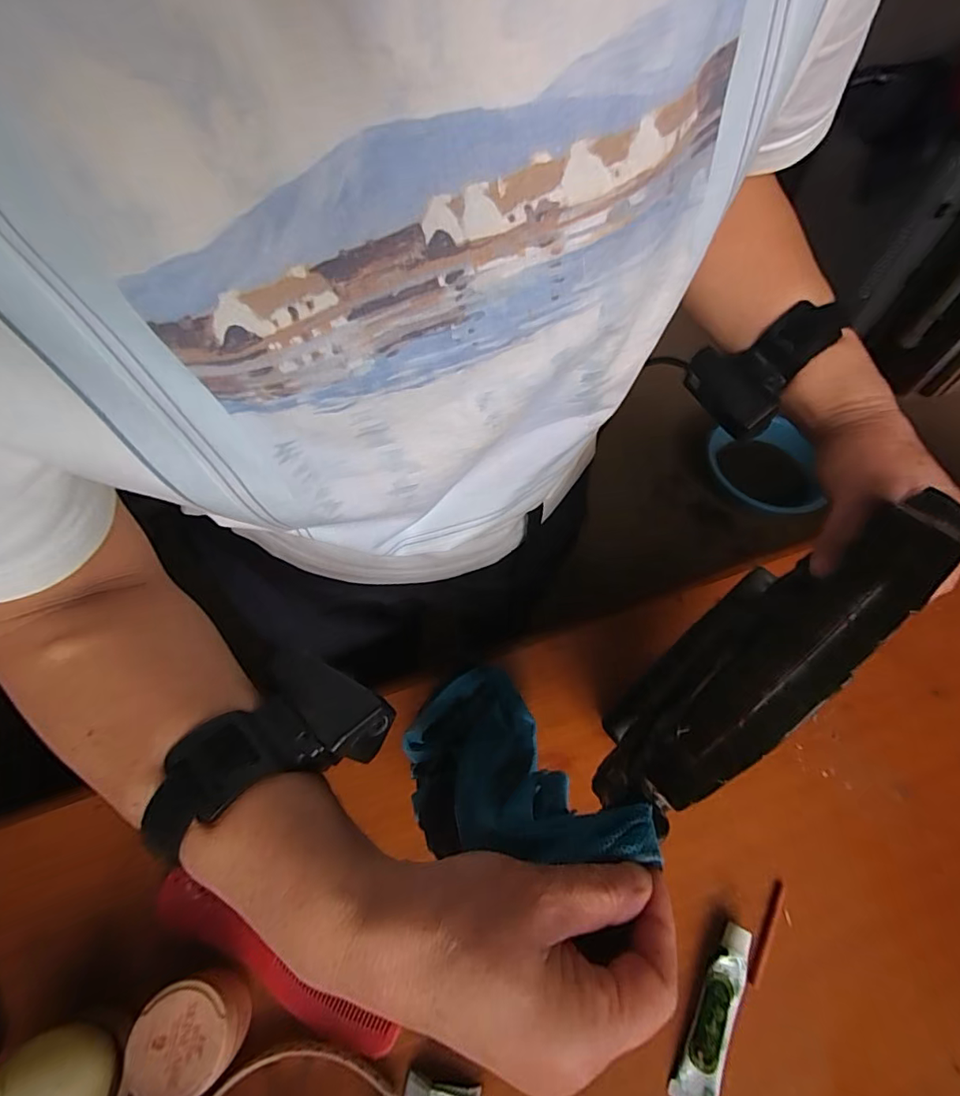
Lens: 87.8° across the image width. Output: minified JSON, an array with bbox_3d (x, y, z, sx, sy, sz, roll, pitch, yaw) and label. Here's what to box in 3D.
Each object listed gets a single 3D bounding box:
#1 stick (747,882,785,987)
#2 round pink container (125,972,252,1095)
[{"bbox_3d":[0.224,0.299,0.388,0.009,0.004,0.075,30,64,16],"label":"stick"},{"bbox_3d":[-0.196,0.330,0.339,0.065,0.036,0.060,0,60,0],"label":"round pink container"}]

